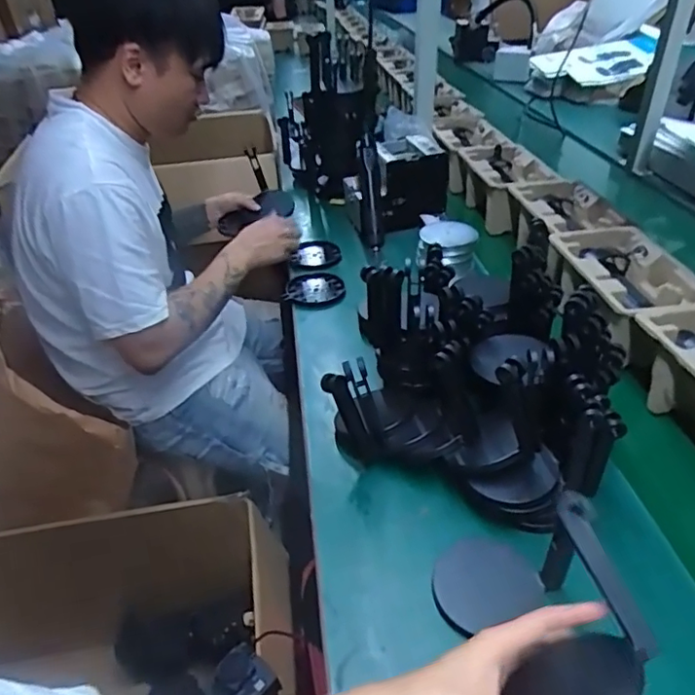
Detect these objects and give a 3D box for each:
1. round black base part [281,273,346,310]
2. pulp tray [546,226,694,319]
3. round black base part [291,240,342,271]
[{"bbox_3d":[-0.053,-0.101,0.970,0.094,0.017,0.105,6,40,5],"label":"round black base part"},{"bbox_3d":[0.402,-0.095,0.834,0.149,0.078,0.245,-3,40,-5],"label":"pulp tray"},{"bbox_3d":[-0.056,-0.170,1.058,0.086,0.025,0.092,1,40,-1],"label":"round black base part"}]

